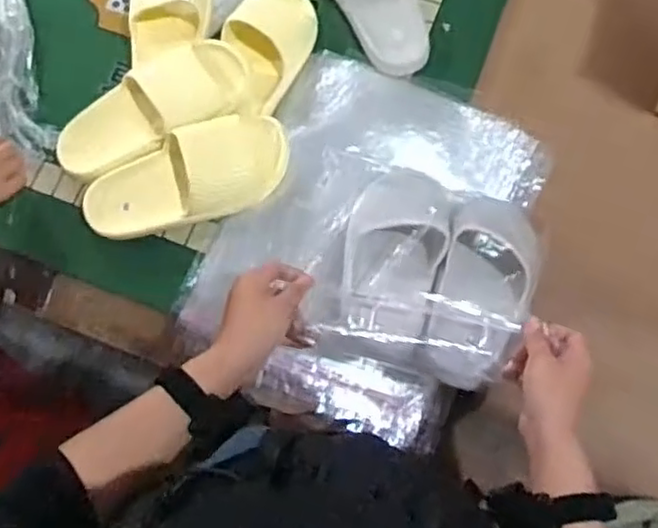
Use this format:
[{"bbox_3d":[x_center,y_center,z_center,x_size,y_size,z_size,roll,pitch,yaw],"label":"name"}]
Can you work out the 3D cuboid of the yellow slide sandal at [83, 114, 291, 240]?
[{"bbox_3d":[-0.167,-0.101,0.793,0.245,0.062,0.097,-19,75,-4],"label":"yellow slide sandal"}]

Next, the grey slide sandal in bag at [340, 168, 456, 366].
[{"bbox_3d":[0.069,-0.018,0.698,0.101,0.058,0.243,12,56,4],"label":"grey slide sandal in bag"}]

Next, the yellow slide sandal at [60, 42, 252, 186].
[{"bbox_3d":[-0.213,-0.180,0.813,0.245,0.082,0.093,-22,75,-5],"label":"yellow slide sandal"}]

